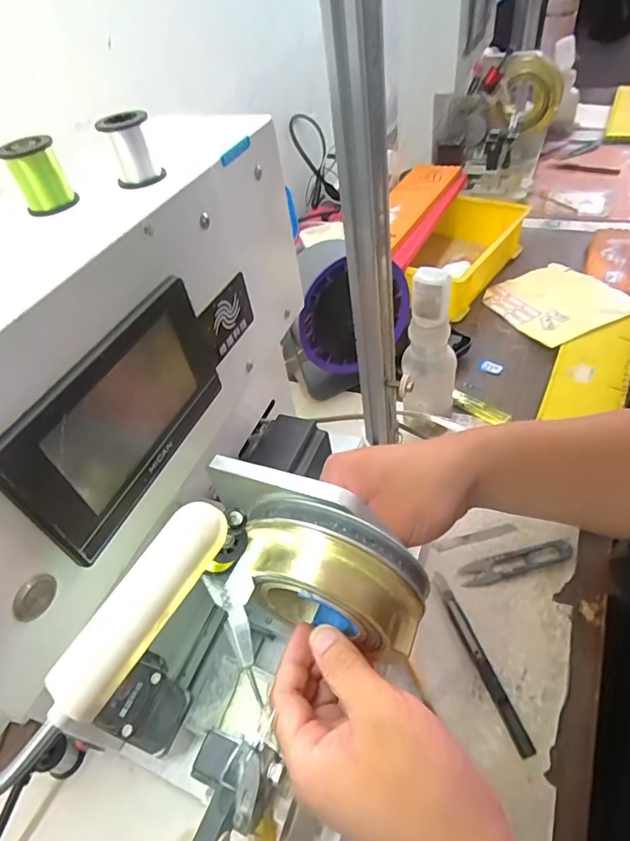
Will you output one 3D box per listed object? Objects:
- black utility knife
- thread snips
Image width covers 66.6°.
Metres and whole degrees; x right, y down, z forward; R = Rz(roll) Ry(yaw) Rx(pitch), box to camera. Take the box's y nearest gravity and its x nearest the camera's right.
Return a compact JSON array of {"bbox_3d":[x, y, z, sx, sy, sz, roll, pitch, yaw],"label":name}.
[{"bbox_3d":[0.131,0.188,0.389,0.013,0.009,0.143,-17,47,-6],"label":"black utility knife"},{"bbox_3d":[0.183,0.129,0.436,0.101,0.010,0.022,-14,47,-3],"label":"thread snips"}]

